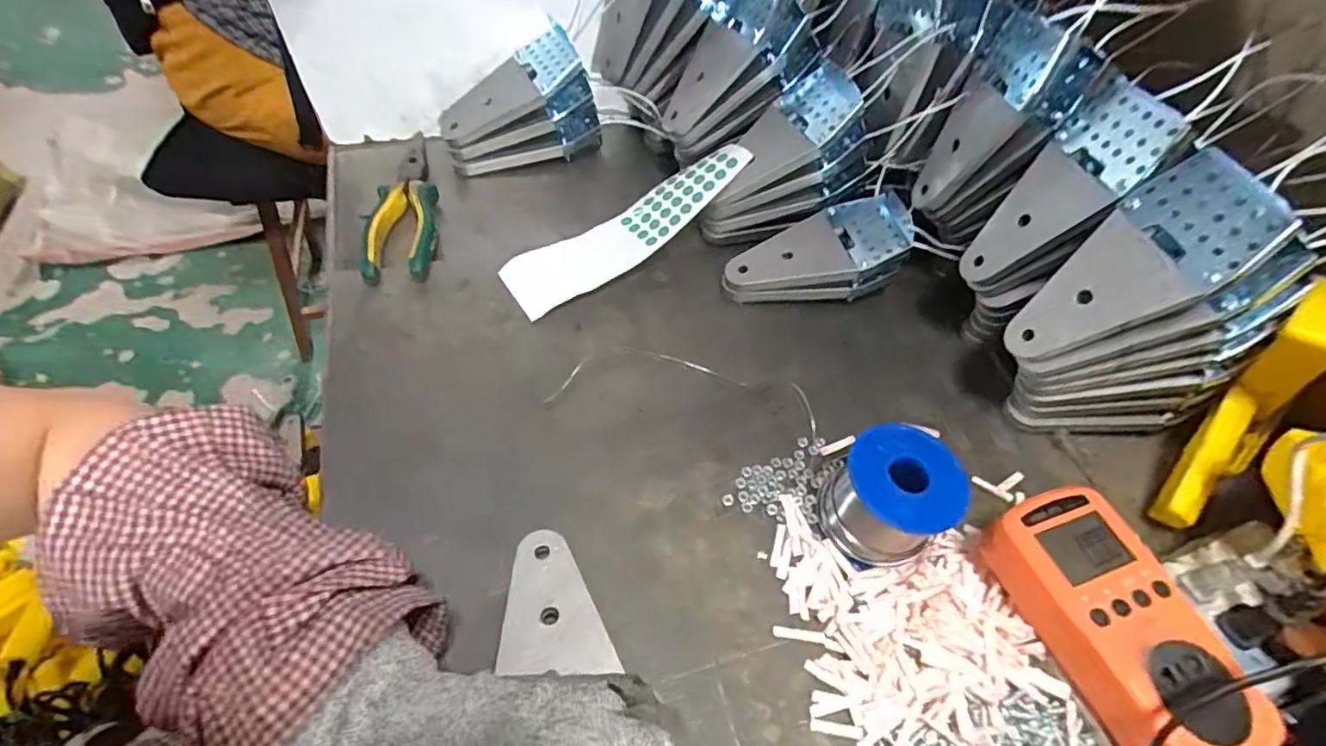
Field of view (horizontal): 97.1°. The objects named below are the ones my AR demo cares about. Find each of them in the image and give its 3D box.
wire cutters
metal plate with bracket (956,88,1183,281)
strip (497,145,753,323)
[{"bbox_3d":[-0.220,-0.146,0.498,0.052,0.032,0.194,-8,55,-7],"label":"wire cutters"},{"bbox_3d":[0.253,-0.113,0.378,0.020,0.133,0.062,8,48,-34],"label":"metal plate with bracket"},{"bbox_3d":[-0.027,-0.117,0.478,0.215,0.025,0.054,-33,61,-6],"label":"strip"}]

